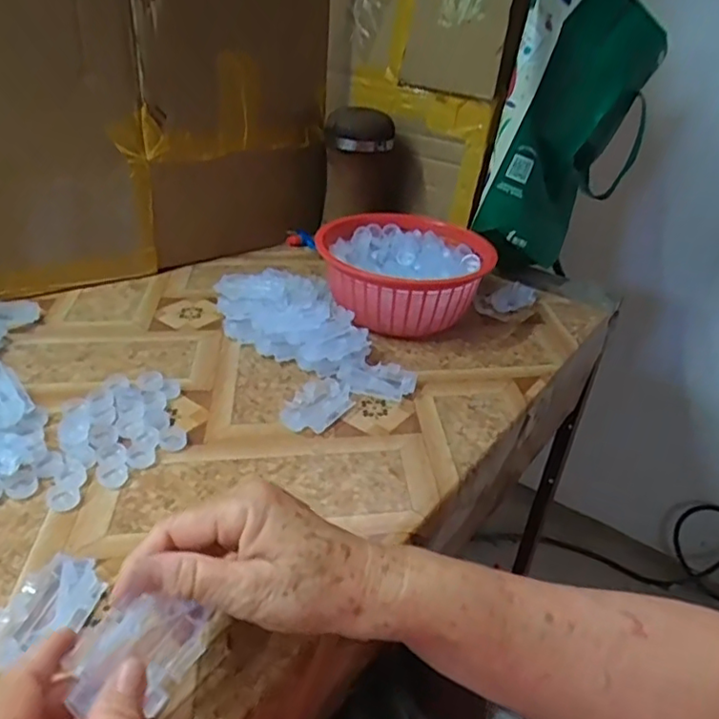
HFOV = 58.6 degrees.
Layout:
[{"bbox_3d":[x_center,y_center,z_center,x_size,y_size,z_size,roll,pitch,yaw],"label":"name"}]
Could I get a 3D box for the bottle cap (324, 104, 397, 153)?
[{"bbox_3d":[0.003,-0.303,0.842,0.093,0.027,0.090,5,55,-11],"label":"bottle cap"}]

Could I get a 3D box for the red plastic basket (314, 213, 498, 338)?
[{"bbox_3d":[0.047,-0.091,0.710,0.176,0.079,0.199,9,30,5],"label":"red plastic basket"}]

